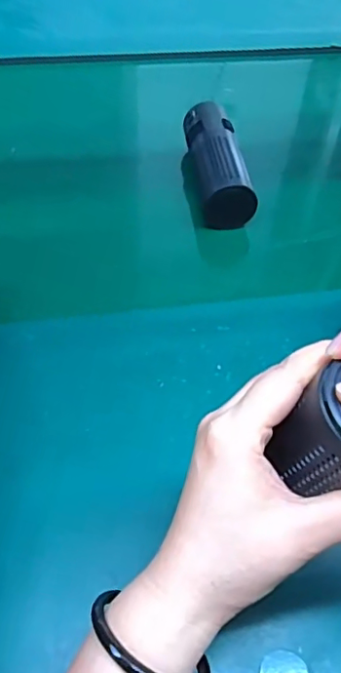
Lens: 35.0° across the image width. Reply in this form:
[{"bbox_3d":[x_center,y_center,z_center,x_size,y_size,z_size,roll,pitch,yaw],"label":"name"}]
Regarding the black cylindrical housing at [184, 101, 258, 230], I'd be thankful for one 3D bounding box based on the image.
[{"bbox_3d":[0.049,-0.192,0.586,0.054,0.047,0.169,-3,51,-6],"label":"black cylindrical housing"}]

